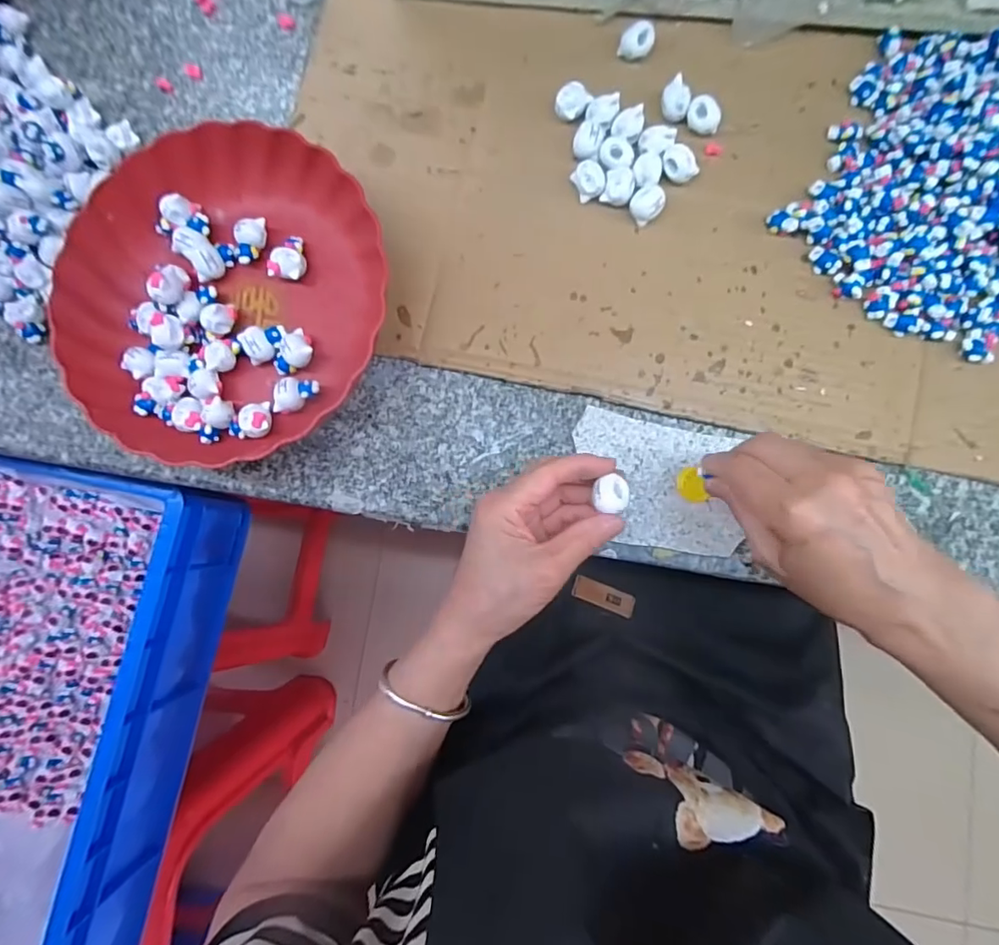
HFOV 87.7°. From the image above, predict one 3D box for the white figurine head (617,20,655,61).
[{"bbox_3d":[0.105,-0.329,0.395,0.025,0.013,0.023,17,86,6],"label":"white figurine head"}]

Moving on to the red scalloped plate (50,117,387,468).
[{"bbox_3d":[-0.200,-0.129,0.384,0.231,0.054,0.216,0,84,4],"label":"red scalloped plate"}]

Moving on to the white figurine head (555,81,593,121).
[{"bbox_3d":[0.055,-0.278,0.395,0.027,0.017,0.023,-42,83,-1],"label":"white figurine head"}]

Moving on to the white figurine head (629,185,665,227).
[{"bbox_3d":[0.108,-0.196,0.383,0.023,0.016,0.024,0,84,4],"label":"white figurine head"}]

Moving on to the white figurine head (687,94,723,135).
[{"bbox_3d":[0.151,-0.262,0.385,0.025,0.019,0.016,23,86,6],"label":"white figurine head"}]

